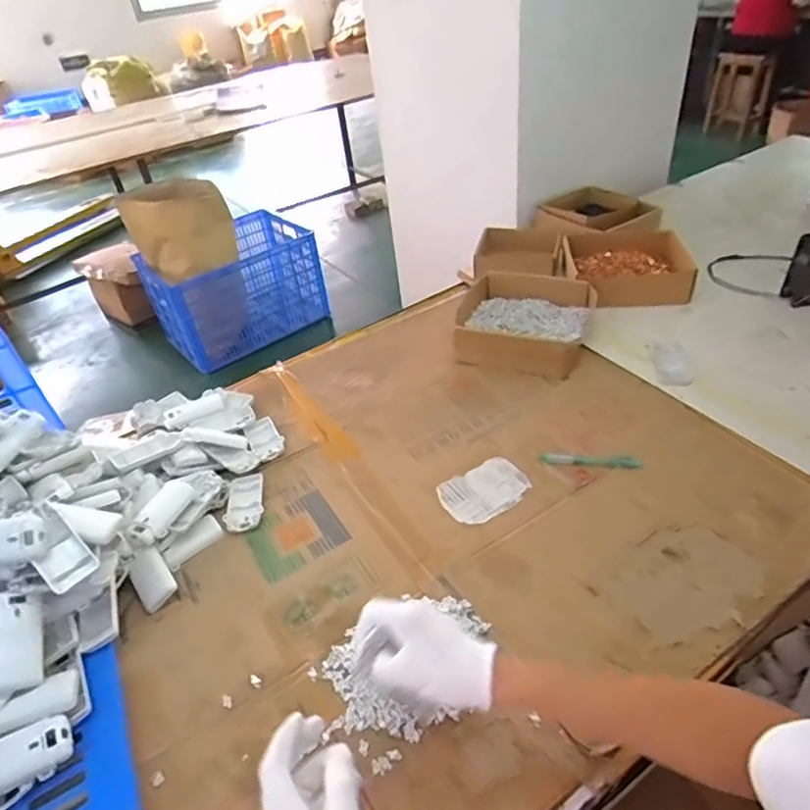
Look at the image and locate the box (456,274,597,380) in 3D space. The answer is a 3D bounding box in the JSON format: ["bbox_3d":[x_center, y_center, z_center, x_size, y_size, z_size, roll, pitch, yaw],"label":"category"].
[{"bbox_3d":[0.206,-0.146,0.974,0.224,0.085,0.207,8,45,16],"label":"box"}]

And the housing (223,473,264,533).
[{"bbox_3d":[-0.221,0.131,0.771,0.050,0.007,0.100,-12,43,-5],"label":"housing"}]

